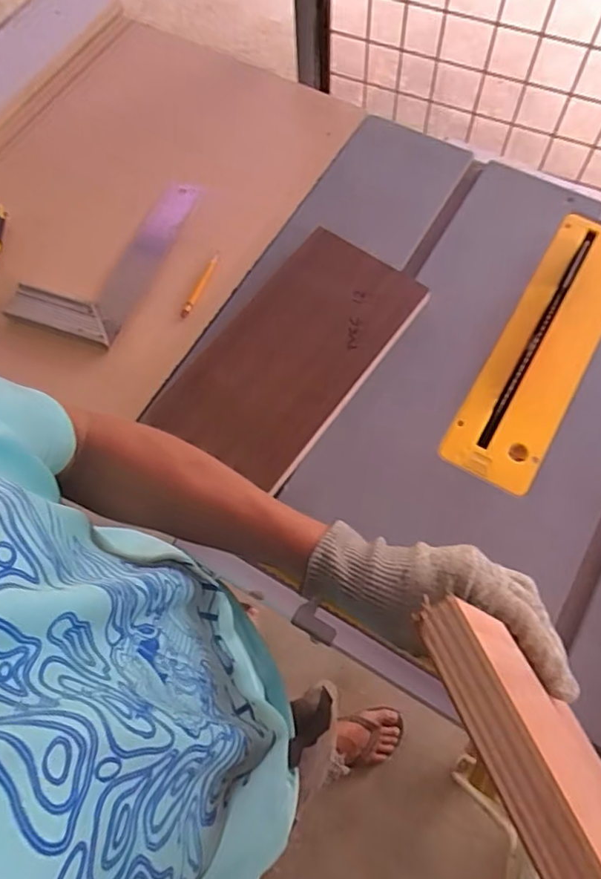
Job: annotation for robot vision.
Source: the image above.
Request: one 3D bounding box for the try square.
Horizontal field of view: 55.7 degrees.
[{"bbox_3d":[-0.234,-0.224,0.683,0.127,0.025,0.237,18,70,9],"label":"try square"}]

